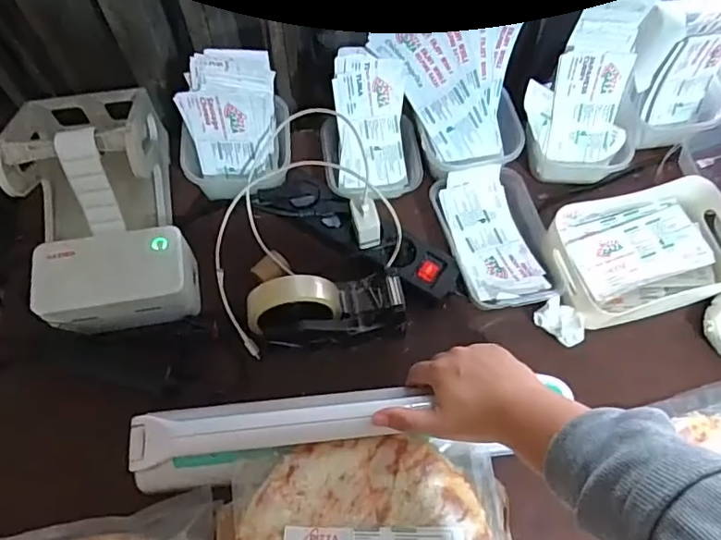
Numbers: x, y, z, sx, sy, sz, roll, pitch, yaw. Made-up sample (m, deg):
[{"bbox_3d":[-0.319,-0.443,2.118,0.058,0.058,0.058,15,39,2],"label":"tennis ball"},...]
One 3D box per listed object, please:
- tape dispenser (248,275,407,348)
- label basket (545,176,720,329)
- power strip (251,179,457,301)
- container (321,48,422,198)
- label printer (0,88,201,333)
[{"bbox_3d":[-0.034,0.045,0.581,0.155,0.077,0.060,-4,67,-3],"label":"tape dispenser"},{"bbox_3d":[0.323,-0.026,0.648,0.212,0.060,0.147,-14,68,-7],"label":"label basket"},{"bbox_3d":[-0.001,-0.041,0.634,0.238,0.038,0.065,31,70,11],"label":"power strip"},{"bbox_3d":[0.014,-0.170,0.661,0.115,0.099,0.139,-2,67,-2],"label":"container"},{"bbox_3d":[-0.281,-0.080,0.589,0.146,0.122,0.274,-16,69,-8],"label":"label printer"}]

